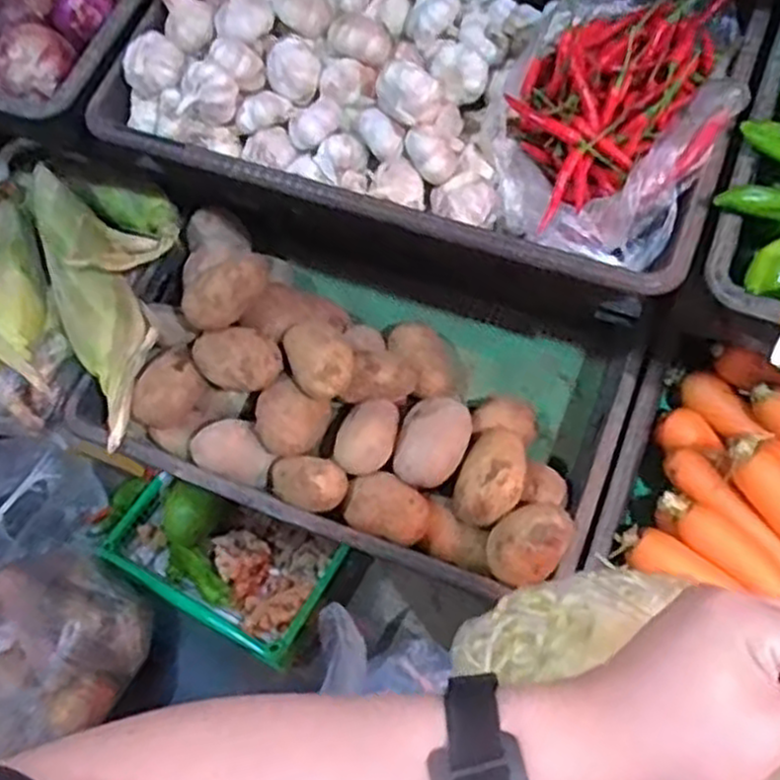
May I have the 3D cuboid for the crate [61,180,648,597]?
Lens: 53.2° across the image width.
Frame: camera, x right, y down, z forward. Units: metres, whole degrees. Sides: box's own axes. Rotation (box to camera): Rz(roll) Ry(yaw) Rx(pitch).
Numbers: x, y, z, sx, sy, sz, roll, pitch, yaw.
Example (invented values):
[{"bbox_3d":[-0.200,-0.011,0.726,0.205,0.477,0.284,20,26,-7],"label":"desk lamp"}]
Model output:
[{"bbox_3d":[-0.027,-0.037,0.878,0.565,0.169,0.394,19,61,13],"label":"crate"}]

